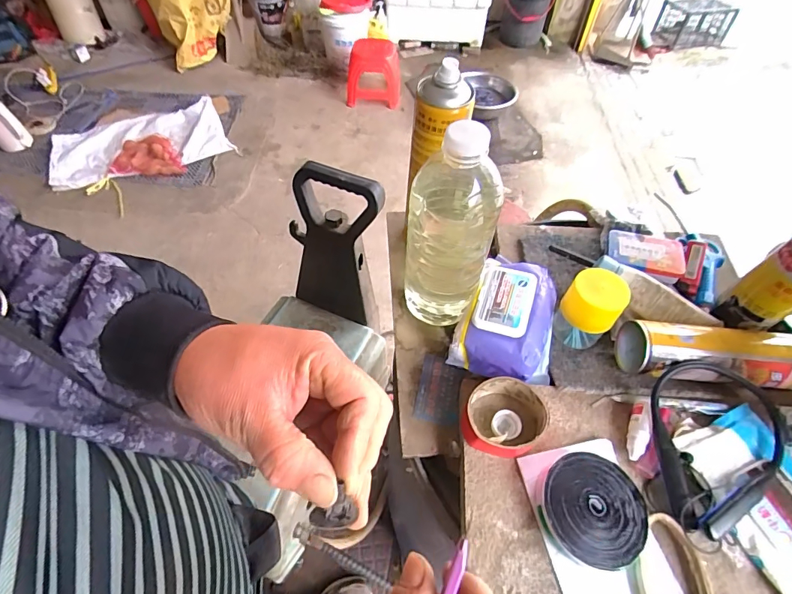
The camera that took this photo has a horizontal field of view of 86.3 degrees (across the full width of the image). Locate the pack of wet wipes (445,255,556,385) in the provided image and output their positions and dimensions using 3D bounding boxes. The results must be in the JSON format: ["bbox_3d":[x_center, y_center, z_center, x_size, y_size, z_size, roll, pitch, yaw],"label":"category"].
[{"bbox_3d":[0.144,0.028,0.521,0.112,0.058,0.158,21,57,15],"label":"pack of wet wipes"}]

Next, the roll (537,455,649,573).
[{"bbox_3d":[0.188,0.203,0.408,0.094,0.026,0.094,0,54,0],"label":"roll"}]

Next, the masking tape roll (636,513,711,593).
[{"bbox_3d":[0.251,0.258,0.383,0.062,0.014,0.107,-2,54,-2],"label":"masking tape roll"}]

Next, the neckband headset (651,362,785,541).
[{"bbox_3d":[0.329,0.151,0.433,0.125,0.038,0.178,24,57,16],"label":"neckband headset"}]

